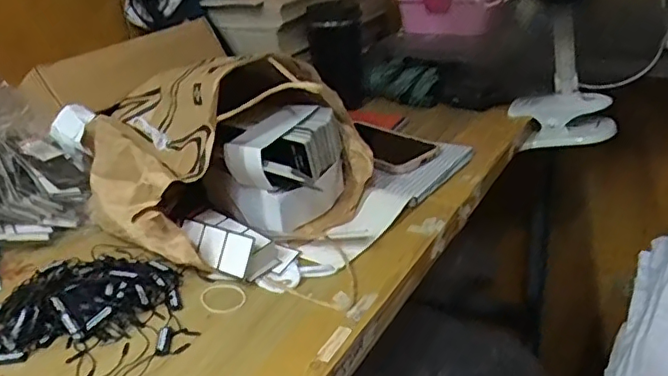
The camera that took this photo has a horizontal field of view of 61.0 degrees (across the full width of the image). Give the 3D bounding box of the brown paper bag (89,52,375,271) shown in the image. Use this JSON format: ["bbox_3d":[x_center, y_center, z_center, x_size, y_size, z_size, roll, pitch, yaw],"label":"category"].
[{"bbox_3d":[-0.125,-0.046,0.575,0.275,0.157,0.217,18,35,34],"label":"brown paper bag"}]

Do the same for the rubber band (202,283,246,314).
[{"bbox_3d":[-0.095,0.094,0.484,0.040,0.005,0.032,13,33,29],"label":"rubber band"}]

